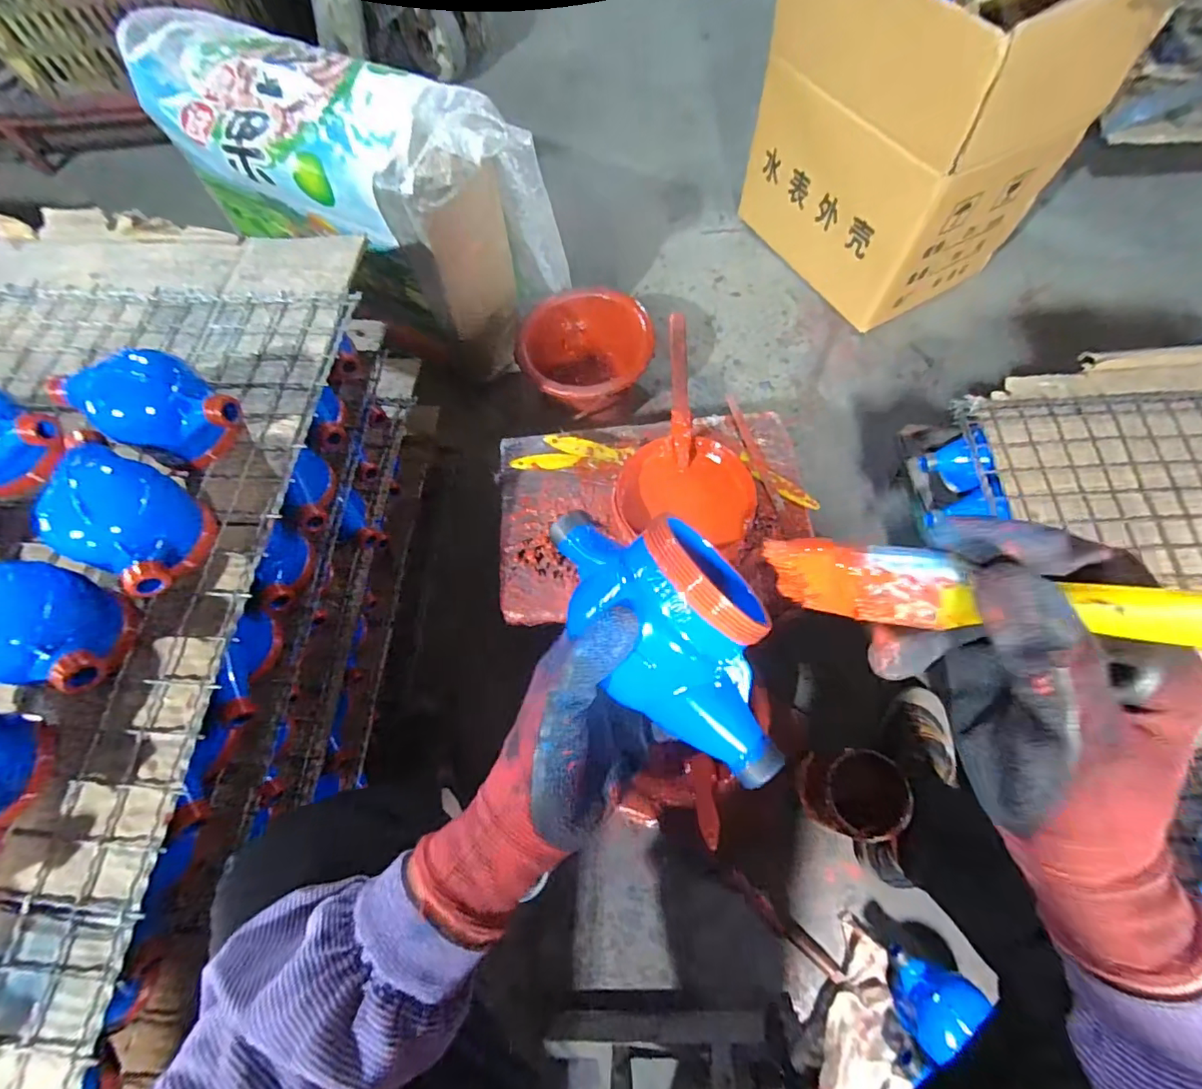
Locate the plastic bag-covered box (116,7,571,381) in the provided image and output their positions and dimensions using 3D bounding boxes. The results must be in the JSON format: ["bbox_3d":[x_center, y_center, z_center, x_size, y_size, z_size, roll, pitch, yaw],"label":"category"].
[{"bbox_3d":[-0.387,-0.538,0.854,0.619,0.399,0.229,27,71,13],"label":"plastic bag-covered box"}]

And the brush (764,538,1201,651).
[{"bbox_3d":[0.146,0.019,0.176,0.172,0.030,0.018,5,65,33],"label":"brush"}]

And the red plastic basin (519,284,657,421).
[{"bbox_3d":[-0.031,-0.292,0.889,0.190,0.177,0.201,-1,67,3],"label":"red plastic basin"}]

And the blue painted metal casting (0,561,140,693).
[{"bbox_3d":[-0.406,0.061,0.376,0.138,0.088,0.084,11,68,7],"label":"blue painted metal casting"}]

